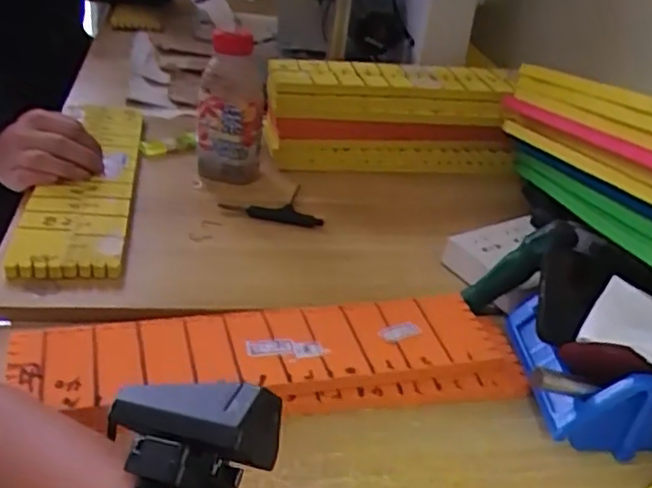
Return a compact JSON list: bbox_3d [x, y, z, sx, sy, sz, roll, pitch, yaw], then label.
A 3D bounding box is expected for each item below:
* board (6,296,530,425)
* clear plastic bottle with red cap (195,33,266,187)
[{"bbox_3d":[-0.032,0.085,0.501,0.354,0.027,0.105,-3,36,-19],"label":"board"},{"bbox_3d":[-0.103,-0.150,0.740,0.074,0.154,0.066,0,33,-12],"label":"clear plastic bottle with red cap"}]

